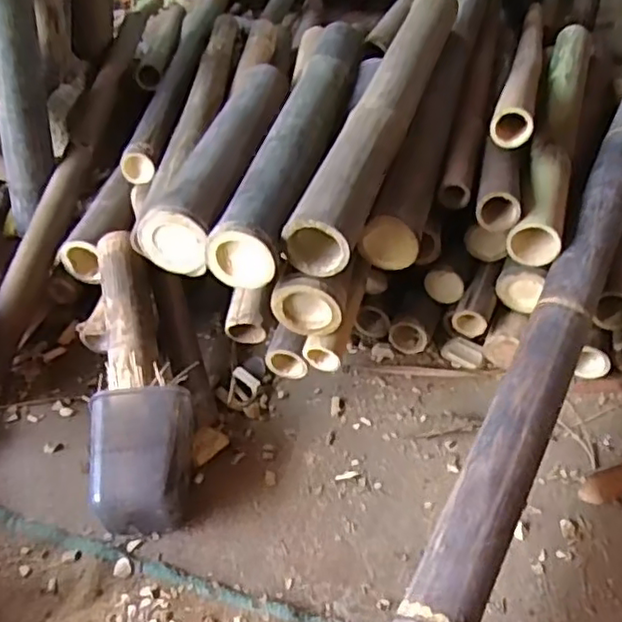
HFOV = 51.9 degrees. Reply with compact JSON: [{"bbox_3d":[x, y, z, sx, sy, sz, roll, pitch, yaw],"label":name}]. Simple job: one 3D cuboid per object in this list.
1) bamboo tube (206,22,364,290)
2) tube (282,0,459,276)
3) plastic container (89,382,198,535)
[{"bbox_3d":[-0.004,-0.249,0.862,0.076,0.068,0.578,9,45,10],"label":"bamboo tube"},{"bbox_3d":[0.106,-0.287,0.875,0.085,0.087,0.652,12,45,13],"label":"tube"},{"bbox_3d":[-0.180,0.165,0.693,0.102,0.088,0.137,-6,44,-5],"label":"plastic container"}]

